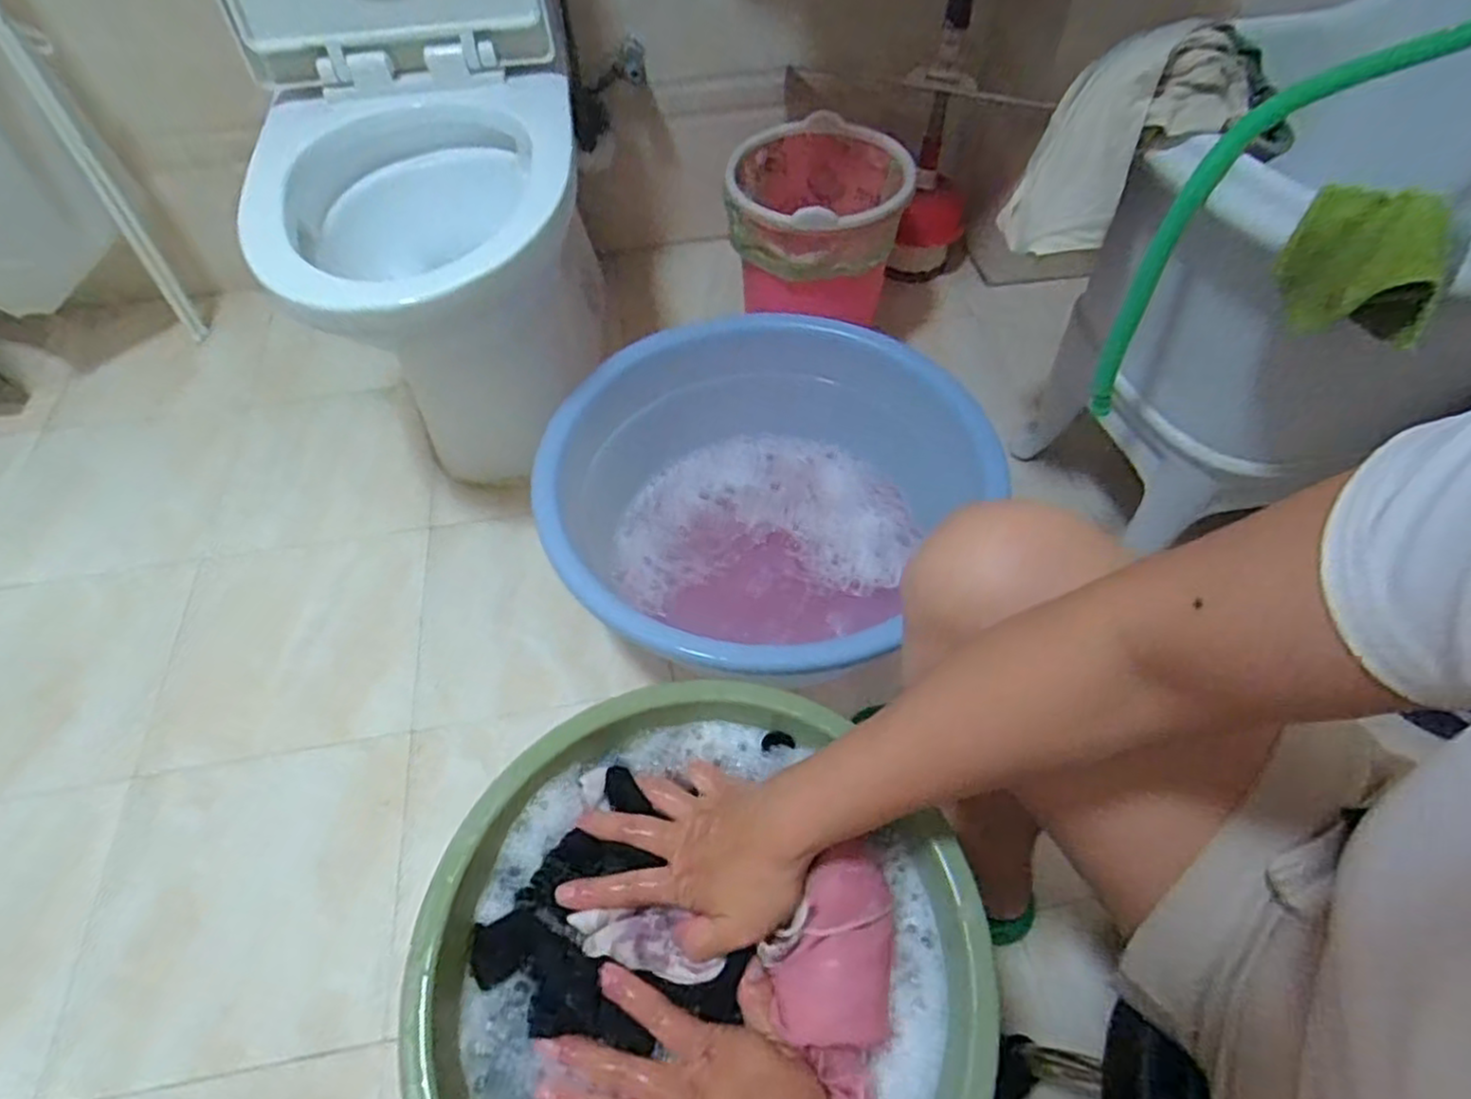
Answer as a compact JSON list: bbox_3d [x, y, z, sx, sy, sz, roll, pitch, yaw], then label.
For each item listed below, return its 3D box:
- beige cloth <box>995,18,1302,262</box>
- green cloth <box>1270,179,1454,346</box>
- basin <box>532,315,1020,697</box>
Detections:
[{"bbox_3d":[0.351,-0.362,0.623,0.209,0.144,0.116,-15,57,-8],"label":"beige cloth"},{"bbox_3d":[0.445,-0.200,0.510,0.102,0.075,0.070,36,64,23],"label":"green cloth"},{"bbox_3d":[0.008,-0.053,0.859,0.456,0.204,0.475,-1,56,1],"label":"basin"}]

